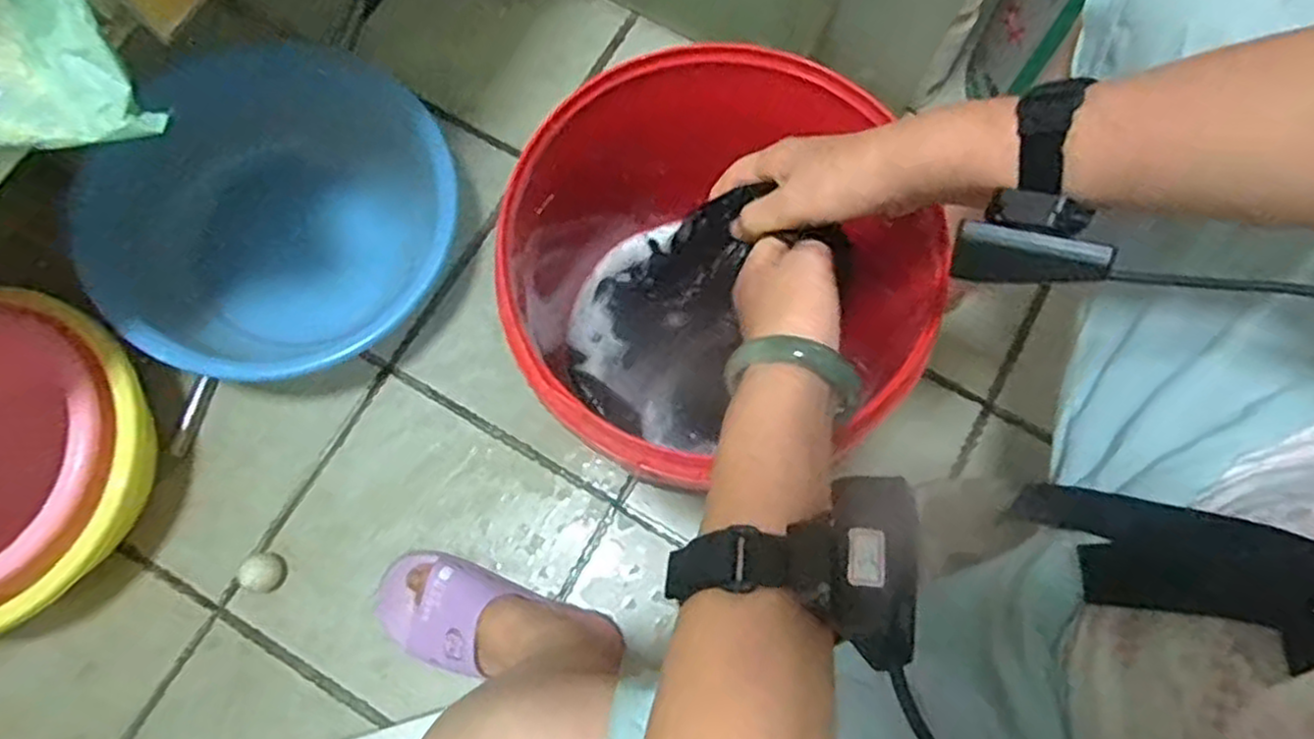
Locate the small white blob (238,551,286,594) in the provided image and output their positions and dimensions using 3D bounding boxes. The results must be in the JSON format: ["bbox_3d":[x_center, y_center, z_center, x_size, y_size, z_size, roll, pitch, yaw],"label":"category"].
[{"bbox_3d":[-0.410,0.211,0.770,0.038,0.034,0.041,0,74,-1],"label":"small white blob"}]

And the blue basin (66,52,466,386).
[{"bbox_3d":[-0.402,-0.152,0.808,0.294,0.145,0.357,36,76,8],"label":"blue basin"}]

